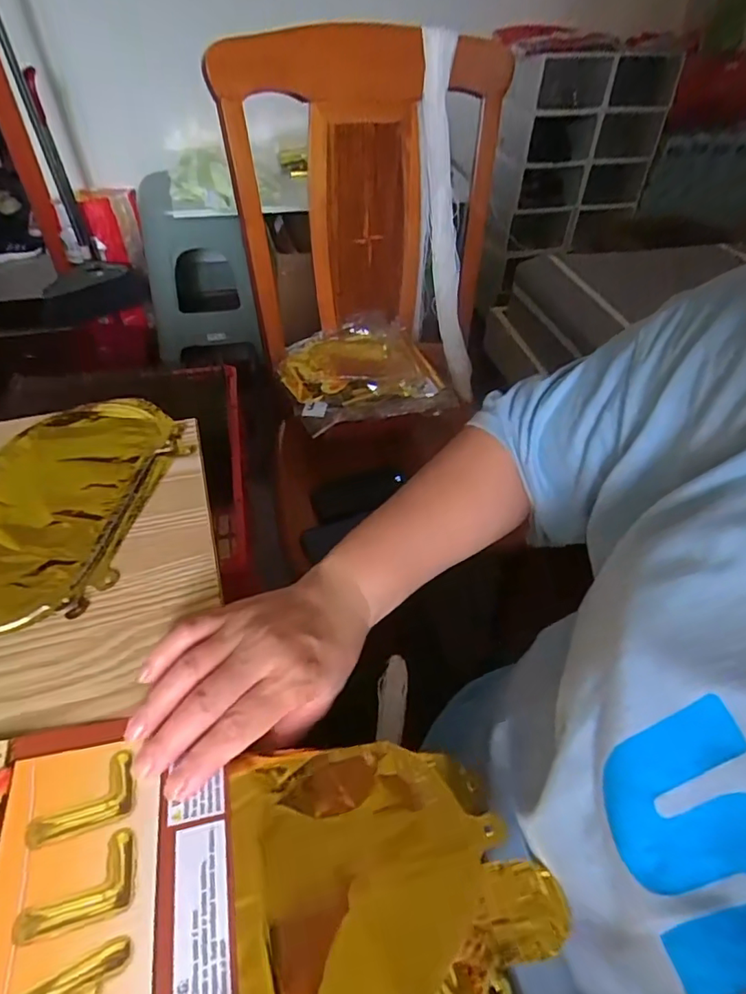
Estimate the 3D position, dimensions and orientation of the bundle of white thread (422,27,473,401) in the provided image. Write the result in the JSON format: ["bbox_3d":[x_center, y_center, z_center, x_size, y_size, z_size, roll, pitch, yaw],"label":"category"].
[{"bbox_3d":[0.133,-0.465,0.980,0.072,0.575,0.049,-12,20,-12],"label":"bundle of white thread"}]

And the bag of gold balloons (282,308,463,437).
[{"bbox_3d":[-0.022,-0.223,0.957,0.271,0.042,0.249,-15,50,-16],"label":"bag of gold balloons"}]

